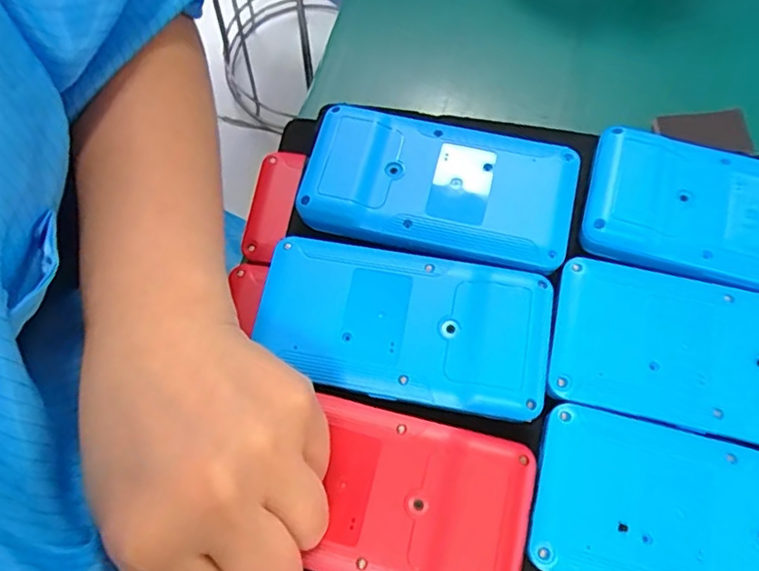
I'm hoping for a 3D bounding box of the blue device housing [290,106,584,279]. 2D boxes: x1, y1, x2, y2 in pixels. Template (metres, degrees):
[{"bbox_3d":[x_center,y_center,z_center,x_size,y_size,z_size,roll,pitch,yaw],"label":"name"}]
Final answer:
[{"bbox_3d":[0.027,-0.046,0.263,0.119,0.013,0.065,14,70,5],"label":"blue device housing"}]

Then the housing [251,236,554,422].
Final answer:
[{"bbox_3d":[0.009,0.016,0.242,0.119,0.012,0.062,11,70,4],"label":"housing"}]

